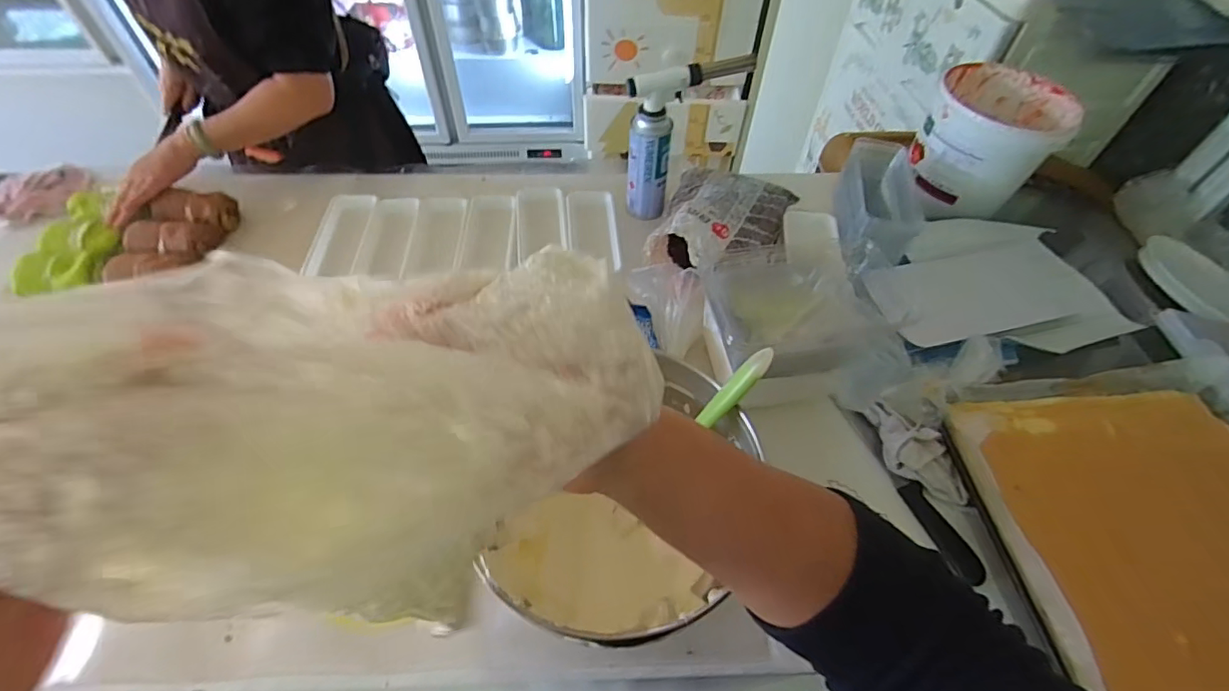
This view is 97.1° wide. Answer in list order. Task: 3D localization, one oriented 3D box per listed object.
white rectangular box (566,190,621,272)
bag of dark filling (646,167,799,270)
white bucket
[{"bbox_3d":[-0.037,-0.196,0.910,0.082,0.021,0.179,-4,54,-4],"label":"white rectangular box"},{"bbox_3d":[0.170,-0.194,0.824,0.189,0.100,0.287,15,55,10],"label":"bag of dark filling"},{"bbox_3d":[0.588,-0.319,0.871,0.191,0.158,0.196,22,56,15],"label":"white bucket"}]

